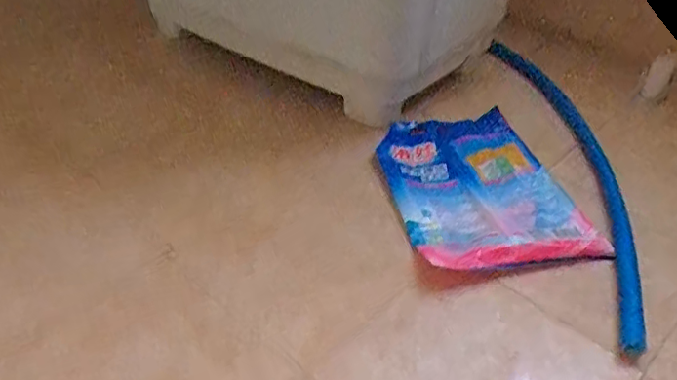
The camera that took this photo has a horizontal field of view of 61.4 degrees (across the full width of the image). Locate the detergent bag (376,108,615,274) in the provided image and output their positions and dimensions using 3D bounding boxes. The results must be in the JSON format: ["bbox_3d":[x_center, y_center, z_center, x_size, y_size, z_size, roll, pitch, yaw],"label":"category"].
[{"bbox_3d":[0.232,-0.020,0.991,0.286,0.025,0.409,-5,38,-8],"label":"detergent bag"}]

